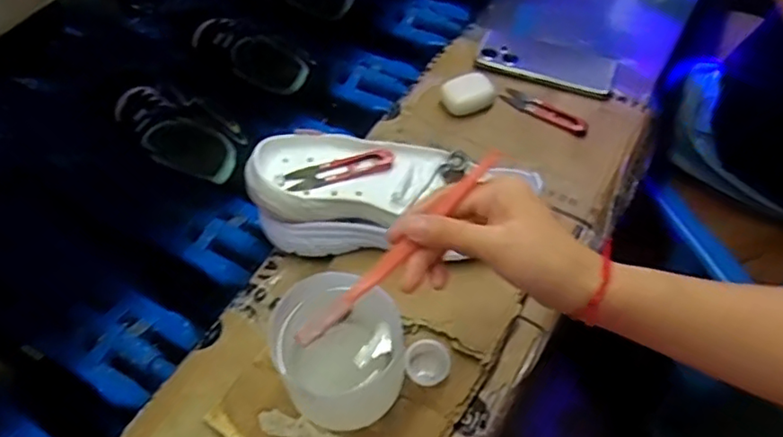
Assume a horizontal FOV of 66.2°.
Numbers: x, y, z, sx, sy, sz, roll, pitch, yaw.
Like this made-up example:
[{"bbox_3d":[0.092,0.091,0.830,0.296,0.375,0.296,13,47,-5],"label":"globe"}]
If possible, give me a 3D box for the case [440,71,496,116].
[{"bbox_3d":[0.085,-0.137,0.670,0.058,0.030,0.043,-8,54,-6],"label":"case"}]

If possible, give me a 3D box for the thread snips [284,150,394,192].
[{"bbox_3d":[-0.045,-0.043,0.538,0.098,0.015,0.024,-19,56,-13],"label":"thread snips"}]

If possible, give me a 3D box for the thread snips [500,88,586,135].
[{"bbox_3d":[0.171,-0.121,0.670,0.101,0.013,0.025,32,60,21],"label":"thread snips"}]

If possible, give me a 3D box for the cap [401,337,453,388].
[{"bbox_3d":[0.029,0.117,0.486,0.035,0.015,0.035,0,54,0],"label":"cap"}]

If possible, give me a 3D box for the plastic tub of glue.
[{"bbox_3d":[-0.038,0.101,0.455,0.093,0.087,0.090,0,54,0],"label":"plastic tub of glue"}]

